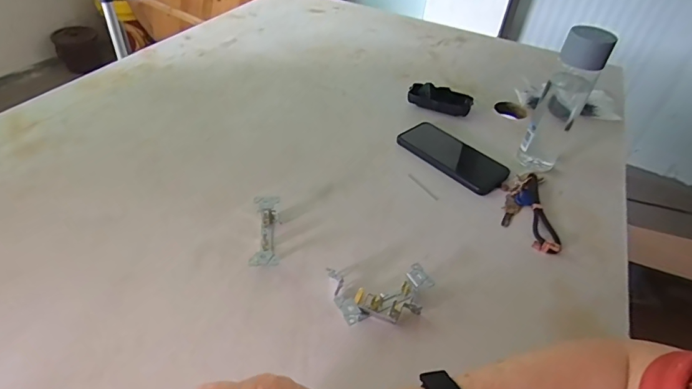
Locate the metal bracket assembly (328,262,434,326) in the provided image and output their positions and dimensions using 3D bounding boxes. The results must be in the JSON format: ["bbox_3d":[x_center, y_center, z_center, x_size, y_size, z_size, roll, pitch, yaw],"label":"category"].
[{"bbox_3d":[0.038,0.105,0.439,0.104,0.027,0.072,-1,43,-7],"label":"metal bracket assembly"}]

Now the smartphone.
[{"bbox_3d":[0.162,-0.062,0.636,0.165,0.009,0.085,36,51,29],"label":"smartphone"}]

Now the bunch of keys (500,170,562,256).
[{"bbox_3d":[0.246,0.018,0.561,0.065,0.017,0.143,10,43,5],"label":"bunch of keys"}]

